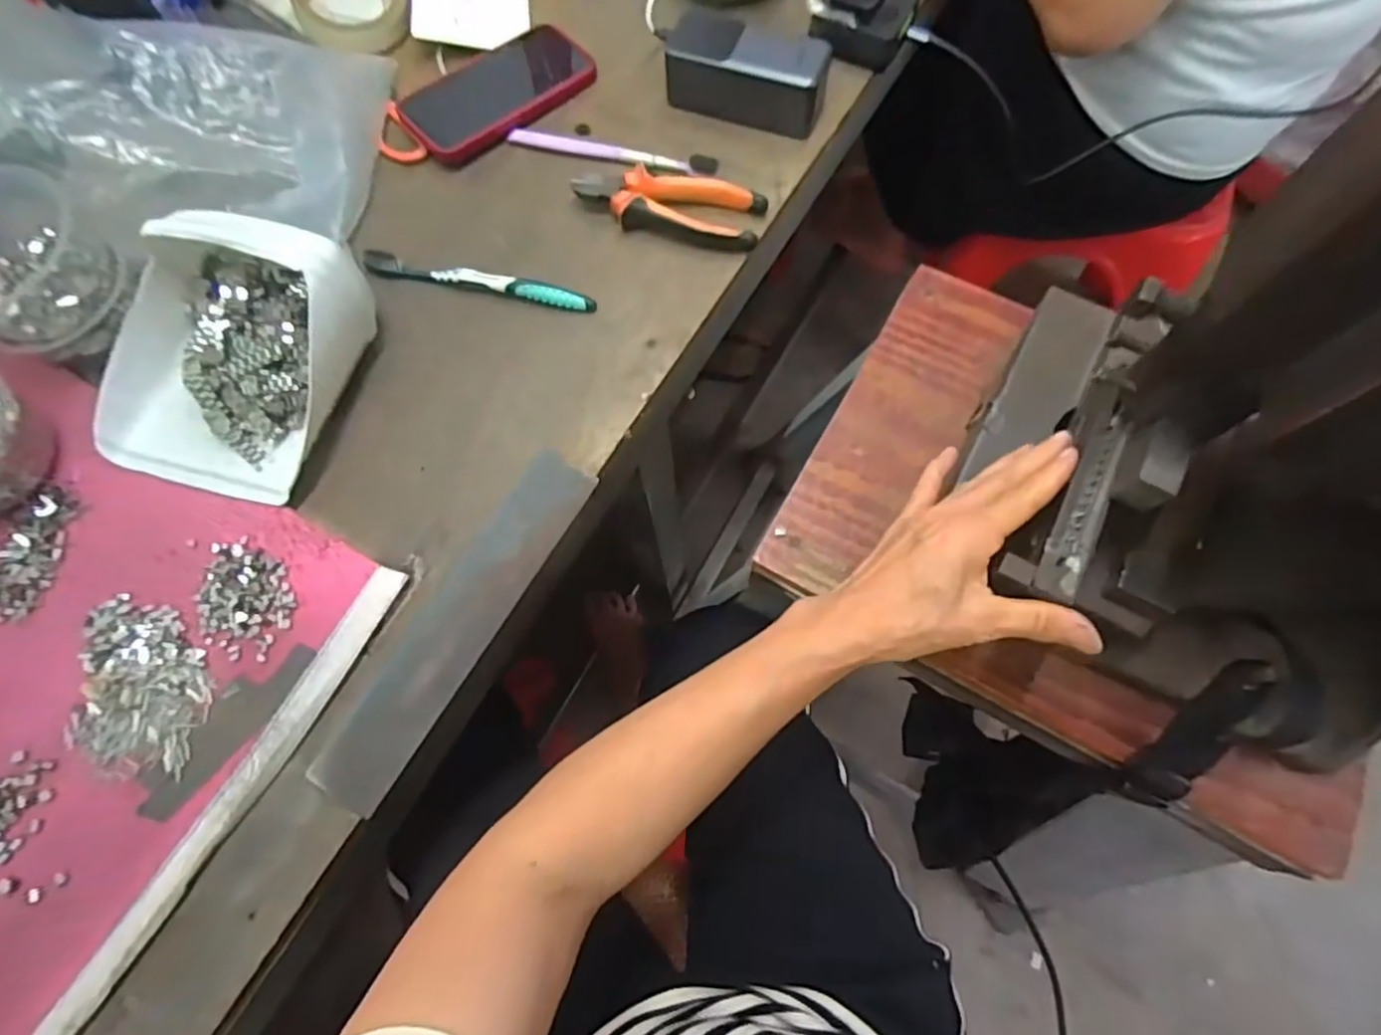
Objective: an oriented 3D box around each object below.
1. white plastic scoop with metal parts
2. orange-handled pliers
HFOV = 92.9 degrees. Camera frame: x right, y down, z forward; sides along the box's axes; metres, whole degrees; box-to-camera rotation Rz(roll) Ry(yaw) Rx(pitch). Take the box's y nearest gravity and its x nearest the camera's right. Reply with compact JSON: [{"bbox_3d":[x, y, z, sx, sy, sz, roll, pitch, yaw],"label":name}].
[{"bbox_3d":[-0.317,-0.110,0.440,0.157,0.088,0.167,13,72,5],"label":"white plastic scoop with metal parts"},{"bbox_3d":[-0.018,-0.249,0.521,0.149,0.026,0.048,14,72,5],"label":"orange-handled pliers"}]

